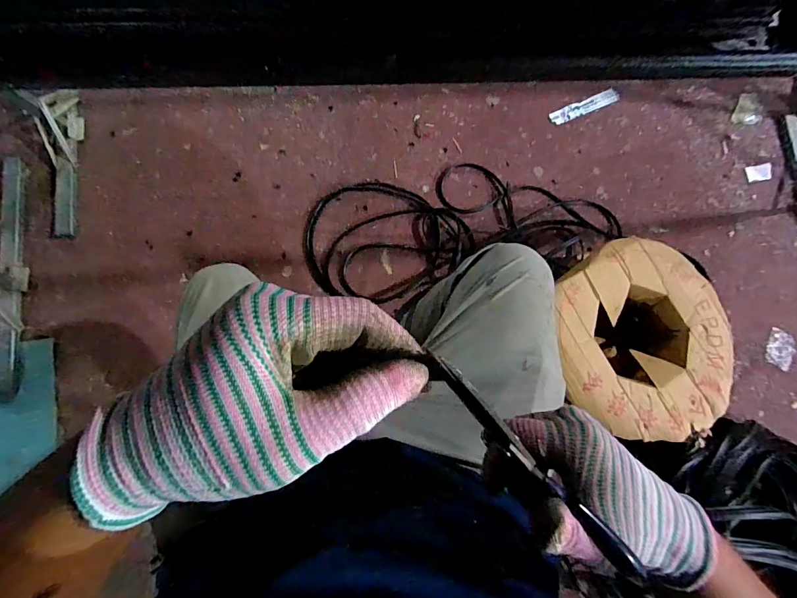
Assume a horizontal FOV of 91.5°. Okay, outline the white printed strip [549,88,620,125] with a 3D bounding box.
[{"bbox_3d":[0.551,-0.569,1.151,0.230,0.009,0.042,-24,98,-8],"label":"white printed strip"}]

